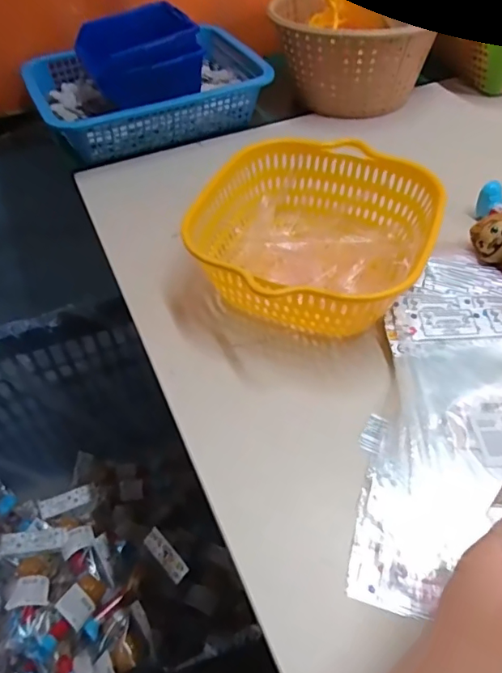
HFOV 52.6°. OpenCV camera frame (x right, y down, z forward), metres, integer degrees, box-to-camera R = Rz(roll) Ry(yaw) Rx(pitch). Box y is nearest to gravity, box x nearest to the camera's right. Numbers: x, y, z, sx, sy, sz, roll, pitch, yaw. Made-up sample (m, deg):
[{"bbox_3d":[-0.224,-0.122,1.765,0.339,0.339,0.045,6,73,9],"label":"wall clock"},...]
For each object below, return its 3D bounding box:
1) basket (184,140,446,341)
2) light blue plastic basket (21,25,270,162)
[{"bbox_3d":[0.056,-0.087,0.451,0.191,0.074,0.205,15,52,15],"label":"basket"},{"bbox_3d":[-0.140,-0.332,0.679,0.282,0.081,0.204,-22,52,-16],"label":"light blue plastic basket"}]

